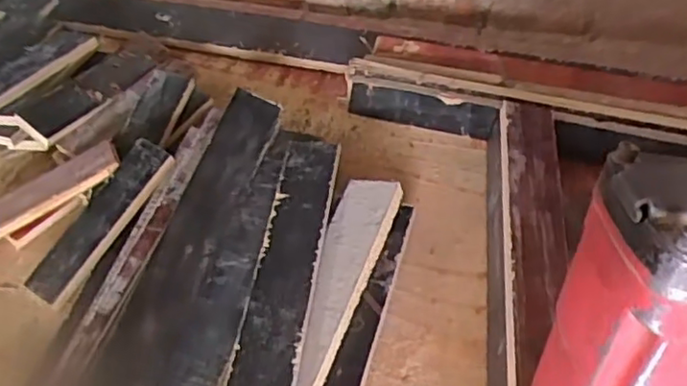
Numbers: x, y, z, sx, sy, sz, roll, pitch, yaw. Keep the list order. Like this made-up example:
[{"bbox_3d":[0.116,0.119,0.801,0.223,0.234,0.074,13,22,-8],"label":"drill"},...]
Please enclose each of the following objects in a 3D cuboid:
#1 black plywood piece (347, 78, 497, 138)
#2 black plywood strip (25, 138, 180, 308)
[{"bbox_3d":[0.078,-0.083,0.661,0.149,0.048,0.011,14,50,17],"label":"black plywood piece"},{"bbox_3d":[-0.213,0.022,0.569,0.048,0.016,0.157,27,72,27],"label":"black plywood strip"}]

